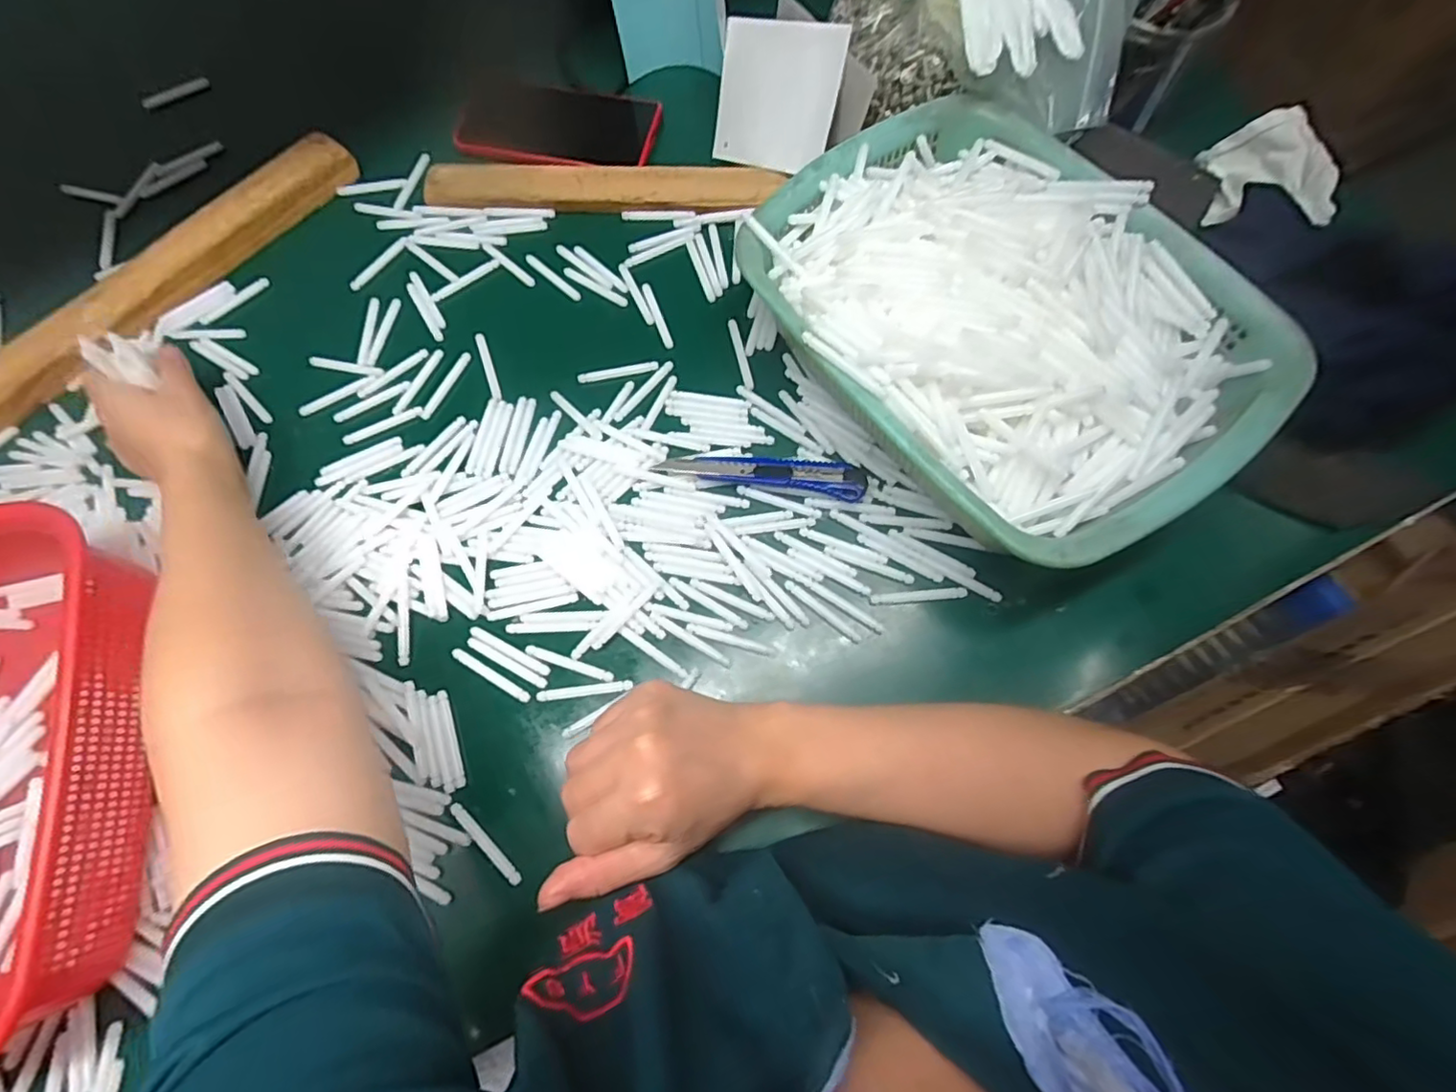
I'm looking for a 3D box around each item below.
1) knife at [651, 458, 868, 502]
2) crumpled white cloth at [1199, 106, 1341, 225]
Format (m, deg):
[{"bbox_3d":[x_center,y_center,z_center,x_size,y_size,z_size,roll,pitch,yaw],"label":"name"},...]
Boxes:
[{"bbox_3d":[0.022,-0.051,0.413,0.136,0.014,0.024,9,73,5],"label":"knife"},{"bbox_3d":[0.394,-0.270,0.442,0.072,0.058,0.076,0,72,2],"label":"crumpled white cloth"}]

